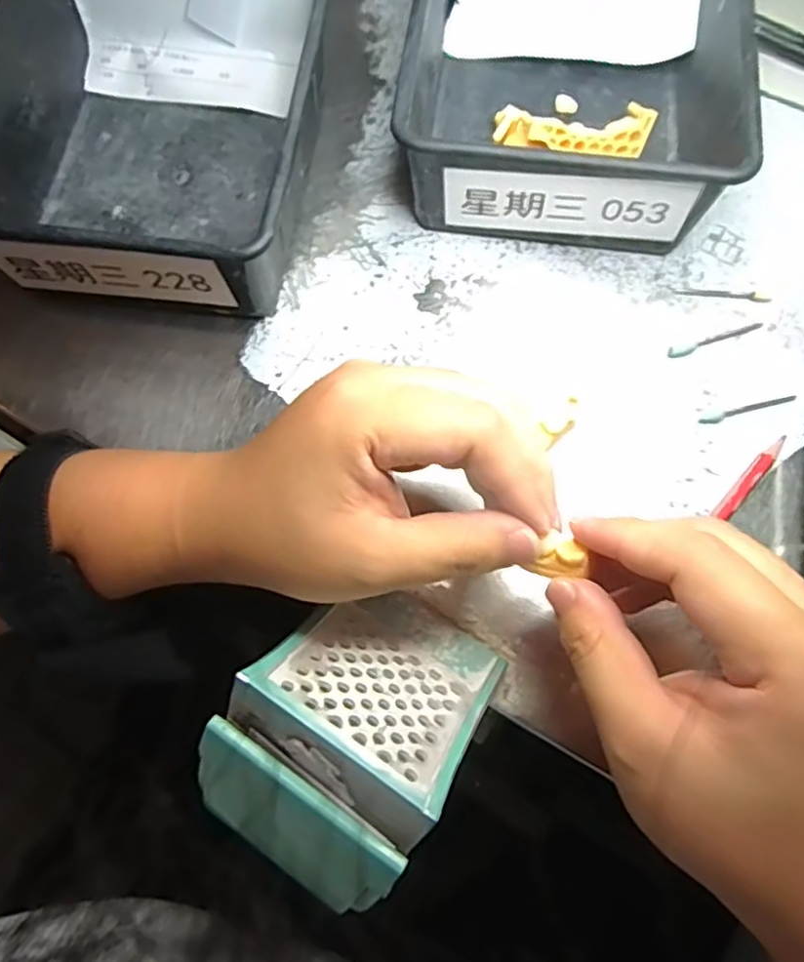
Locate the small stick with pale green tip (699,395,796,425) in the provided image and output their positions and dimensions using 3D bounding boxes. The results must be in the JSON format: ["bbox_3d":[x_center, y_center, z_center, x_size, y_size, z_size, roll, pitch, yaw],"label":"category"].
[{"bbox_3d":[0.163,-0.034,0.309,0.046,0.004,0.005,-14,72,-3],"label":"small stick with pale green tip"}]

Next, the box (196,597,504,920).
[{"bbox_3d":[-0.011,0.079,0.236,0.078,0.075,0.084,33,76,12],"label":"box"}]

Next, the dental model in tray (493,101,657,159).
[{"bbox_3d":[0.086,-0.177,0.329,0.083,0.018,0.024,-6,71,-15],"label":"dental model in tray"}]

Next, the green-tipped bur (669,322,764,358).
[{"bbox_3d":[0.154,-0.070,0.321,0.051,0.004,0.006,-19,72,-4],"label":"green-tipped bur"}]

